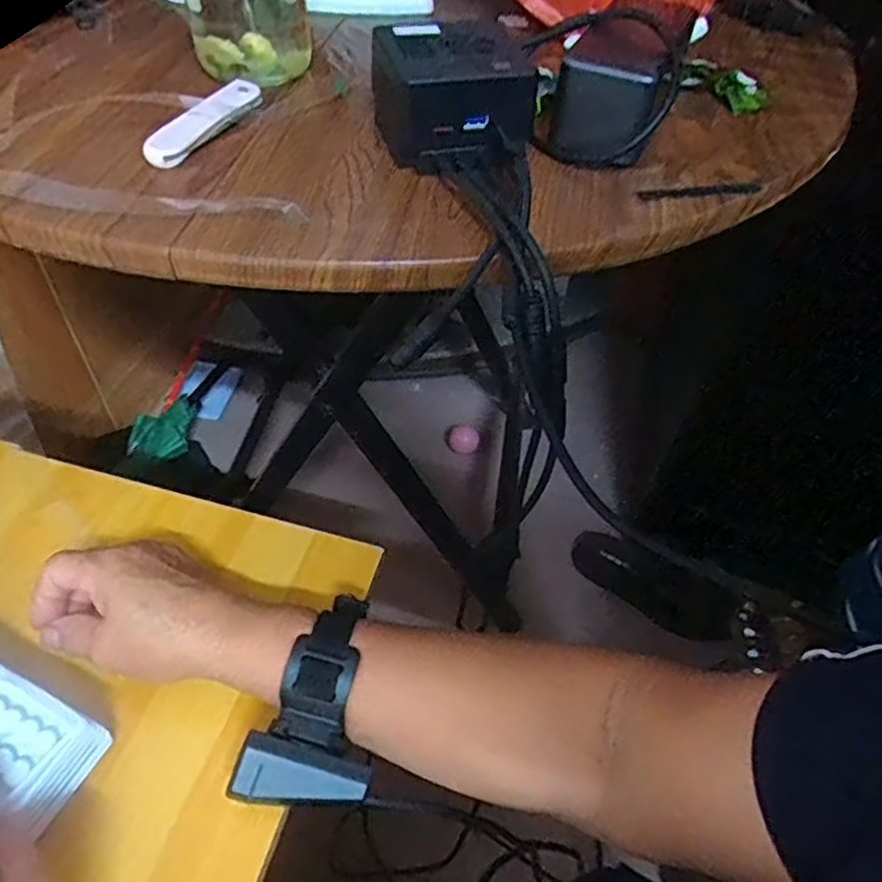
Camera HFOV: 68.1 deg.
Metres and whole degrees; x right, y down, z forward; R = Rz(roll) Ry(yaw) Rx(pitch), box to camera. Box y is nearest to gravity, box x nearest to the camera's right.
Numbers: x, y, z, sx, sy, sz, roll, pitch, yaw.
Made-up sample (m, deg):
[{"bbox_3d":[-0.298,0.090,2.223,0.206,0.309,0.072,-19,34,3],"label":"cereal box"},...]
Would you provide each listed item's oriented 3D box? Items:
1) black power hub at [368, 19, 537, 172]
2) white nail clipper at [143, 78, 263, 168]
[{"bbox_3d":[0.004,-0.185,0.350,0.075,0.049,0.083,-9,52,-12],"label":"black power hub"},{"bbox_3d":[-0.131,-0.182,0.370,0.022,0.011,0.094,17,51,10],"label":"white nail clipper"}]

